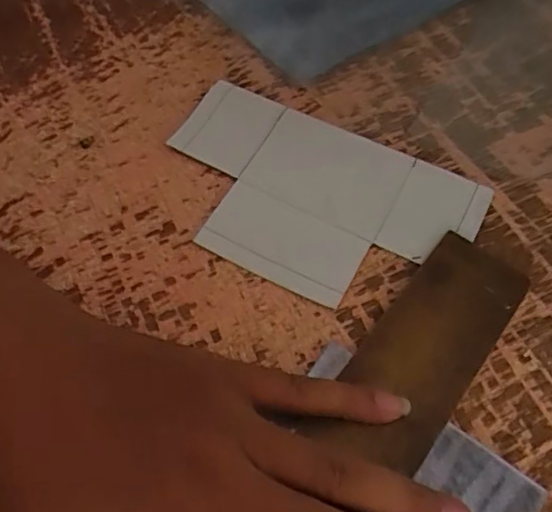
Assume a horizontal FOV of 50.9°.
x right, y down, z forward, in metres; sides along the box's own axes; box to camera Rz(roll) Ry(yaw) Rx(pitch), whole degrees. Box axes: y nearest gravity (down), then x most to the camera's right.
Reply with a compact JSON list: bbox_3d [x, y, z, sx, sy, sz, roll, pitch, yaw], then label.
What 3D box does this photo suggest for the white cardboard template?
[{"bbox_3d":[0.019,-0.029,0.304,0.163,0.004,0.102,24,63,10],"label":"white cardboard template"}]

